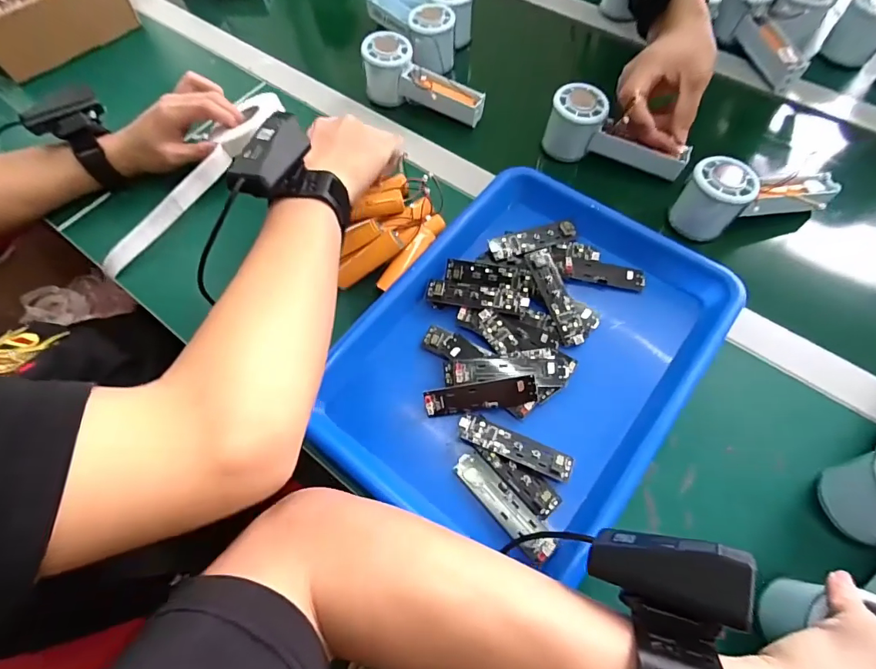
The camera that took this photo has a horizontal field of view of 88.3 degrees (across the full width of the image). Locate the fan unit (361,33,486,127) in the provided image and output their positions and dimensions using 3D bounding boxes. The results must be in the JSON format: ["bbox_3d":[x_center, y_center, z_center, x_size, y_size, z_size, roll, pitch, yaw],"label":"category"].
[{"bbox_3d":[-0.018,-0.288,0.521,0.143,0.065,0.048,32,67,16],"label":"fan unit"}]

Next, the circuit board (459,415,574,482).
[{"bbox_3d":[0.060,0.088,0.354,0.091,0.006,0.022,21,65,11],"label":"circuit board"}]

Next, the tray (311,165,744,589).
[{"bbox_3d":[0.077,0.010,0.380,0.262,0.037,0.319,30,67,15],"label":"tray"}]

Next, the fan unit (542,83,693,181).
[{"bbox_3d":[0.188,-0.210,0.488,0.149,0.062,0.048,27,65,1],"label":"fan unit"}]

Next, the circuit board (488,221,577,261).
[{"bbox_3d":[0.091,-0.093,0.433,0.086,0.005,0.024,-19,64,-9],"label":"circuit board"}]

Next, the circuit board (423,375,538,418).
[{"bbox_3d":[0.035,0.051,0.367,0.089,0.005,0.023,-9,95,5],"label":"circuit board"}]

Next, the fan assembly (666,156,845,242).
[{"bbox_3d":[0.302,-0.128,0.434,0.134,0.066,0.056,-4,63,-1],"label":"fan assembly"}]

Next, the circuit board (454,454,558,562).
[{"bbox_3d":[0.050,0.127,0.340,0.022,0.009,0.090,-39,69,-18],"label":"circuit board"}]

